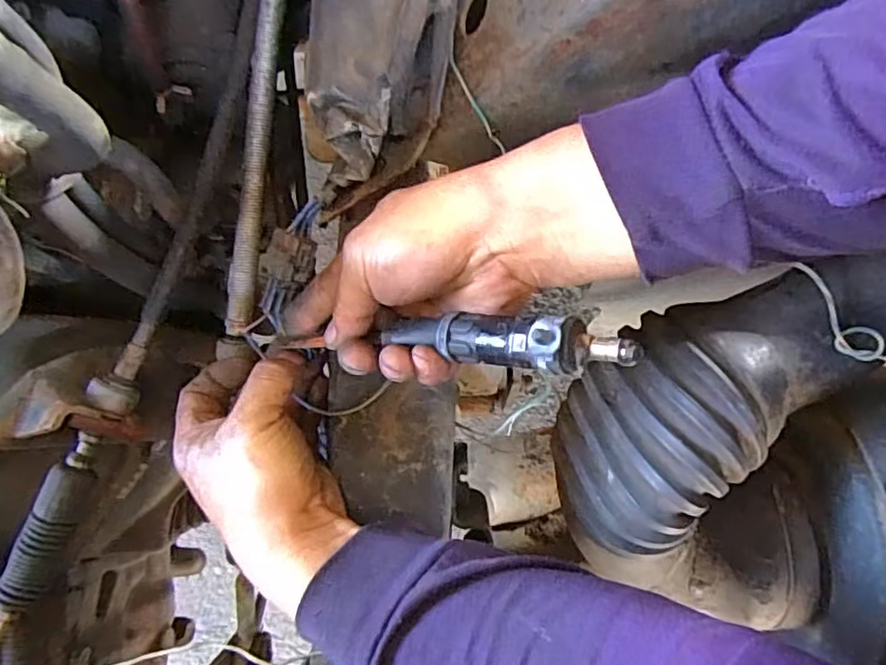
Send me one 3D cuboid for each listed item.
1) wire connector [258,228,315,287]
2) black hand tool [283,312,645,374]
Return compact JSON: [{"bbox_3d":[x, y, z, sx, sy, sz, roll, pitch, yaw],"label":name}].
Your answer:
[{"bbox_3d":[-0.089,-0.042,0.346,0.025,0.015,0.029,15,78,4],"label":"wire connector"},{"bbox_3d":[-0.004,0.001,0.289,0.188,0.024,0.023,2,75,34],"label":"black hand tool"}]

